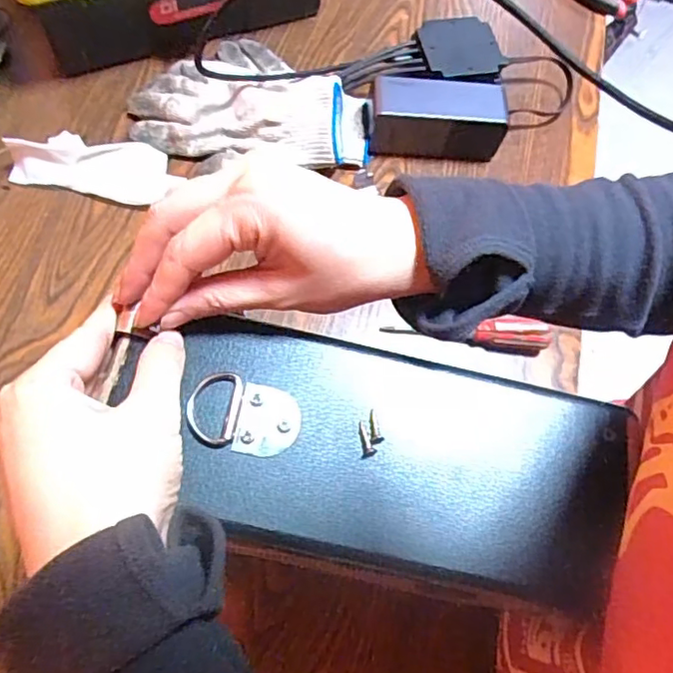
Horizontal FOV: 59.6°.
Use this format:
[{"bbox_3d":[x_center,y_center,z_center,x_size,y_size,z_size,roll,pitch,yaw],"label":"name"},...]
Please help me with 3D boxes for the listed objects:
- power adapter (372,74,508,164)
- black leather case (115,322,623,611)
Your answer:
[{"bbox_3d":[0.096,-0.212,0.563,0.128,0.046,0.060,2,67,-5],"label":"power adapter"},{"bbox_3d":[0.017,0.047,0.247,0.213,0.017,0.095,11,66,1],"label":"black leather case"}]

